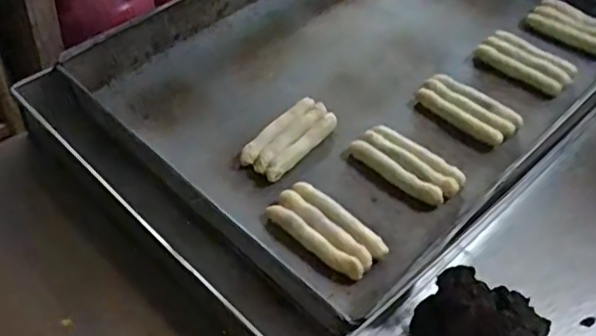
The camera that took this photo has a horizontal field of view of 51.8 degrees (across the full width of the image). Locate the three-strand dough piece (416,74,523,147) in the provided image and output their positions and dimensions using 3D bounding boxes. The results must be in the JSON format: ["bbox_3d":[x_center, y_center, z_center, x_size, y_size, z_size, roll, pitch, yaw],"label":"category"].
[{"bbox_3d":[0.179,-0.064,0.652,0.048,0.015,0.109,-30,54,-30],"label":"three-strand dough piece"}]

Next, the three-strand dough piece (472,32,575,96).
[{"bbox_3d":[0.261,-0.119,0.704,0.106,0.028,0.052,36,52,27],"label":"three-strand dough piece"}]

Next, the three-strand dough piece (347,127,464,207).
[{"bbox_3d":[0.108,-0.006,0.600,0.052,0.012,0.105,-32,55,-31],"label":"three-strand dough piece"}]

